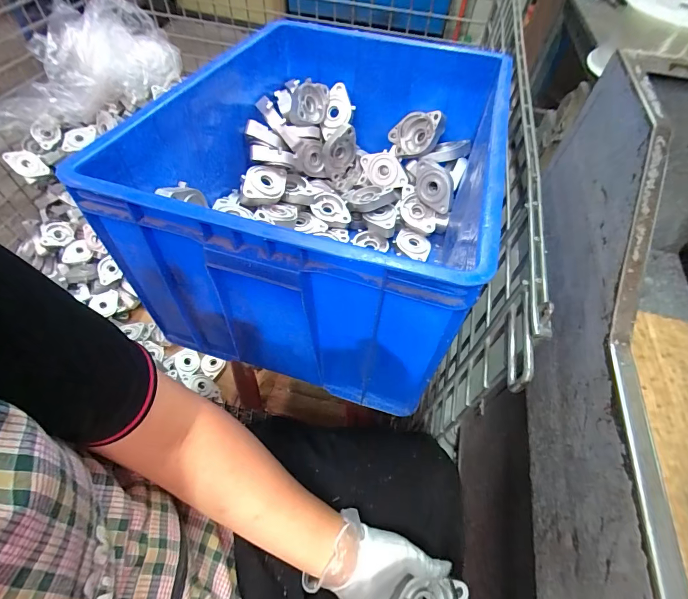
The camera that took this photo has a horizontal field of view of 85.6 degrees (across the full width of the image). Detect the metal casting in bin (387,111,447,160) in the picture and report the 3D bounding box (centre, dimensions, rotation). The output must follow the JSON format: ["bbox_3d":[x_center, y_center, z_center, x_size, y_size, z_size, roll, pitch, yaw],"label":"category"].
[{"bbox_3d":[0.134,-0.301,0.679,0.107,0.073,0.025,-1,16,38],"label":"metal casting in bin"}]

